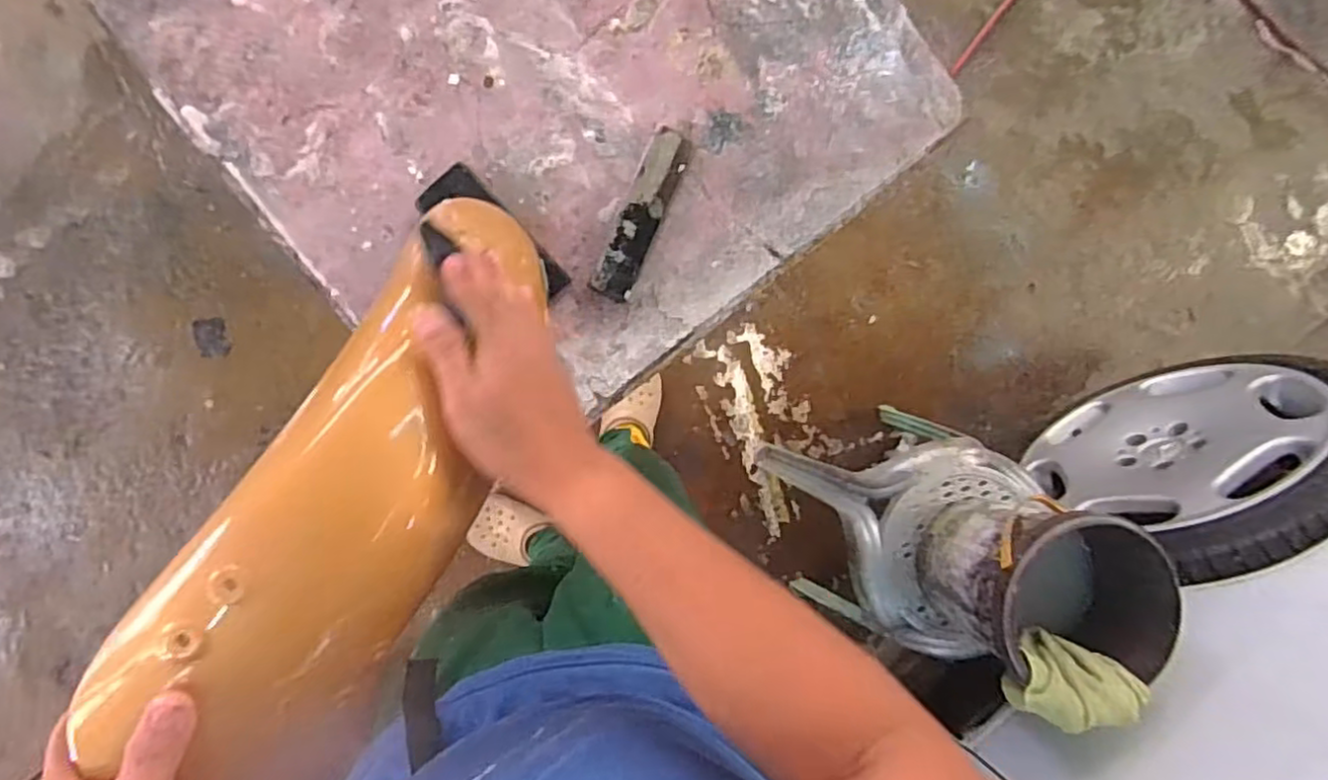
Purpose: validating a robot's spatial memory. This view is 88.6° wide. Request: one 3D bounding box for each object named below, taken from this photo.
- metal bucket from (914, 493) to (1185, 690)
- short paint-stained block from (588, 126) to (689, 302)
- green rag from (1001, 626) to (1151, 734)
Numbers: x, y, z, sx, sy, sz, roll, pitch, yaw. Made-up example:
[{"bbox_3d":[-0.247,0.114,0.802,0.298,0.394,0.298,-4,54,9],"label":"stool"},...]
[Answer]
[{"bbox_3d":[0.489,0.243,0.908,0.205,0.236,0.187,0,92,-10],"label":"metal bucket"},{"bbox_3d":[-0.020,-0.161,0.625,0.038,0.019,0.160,23,88,-10],"label":"short paint-stained block"},{"bbox_3d":[0.483,0.353,0.820,0.151,0.089,0.090,21,88,-10],"label":"green rag"}]

